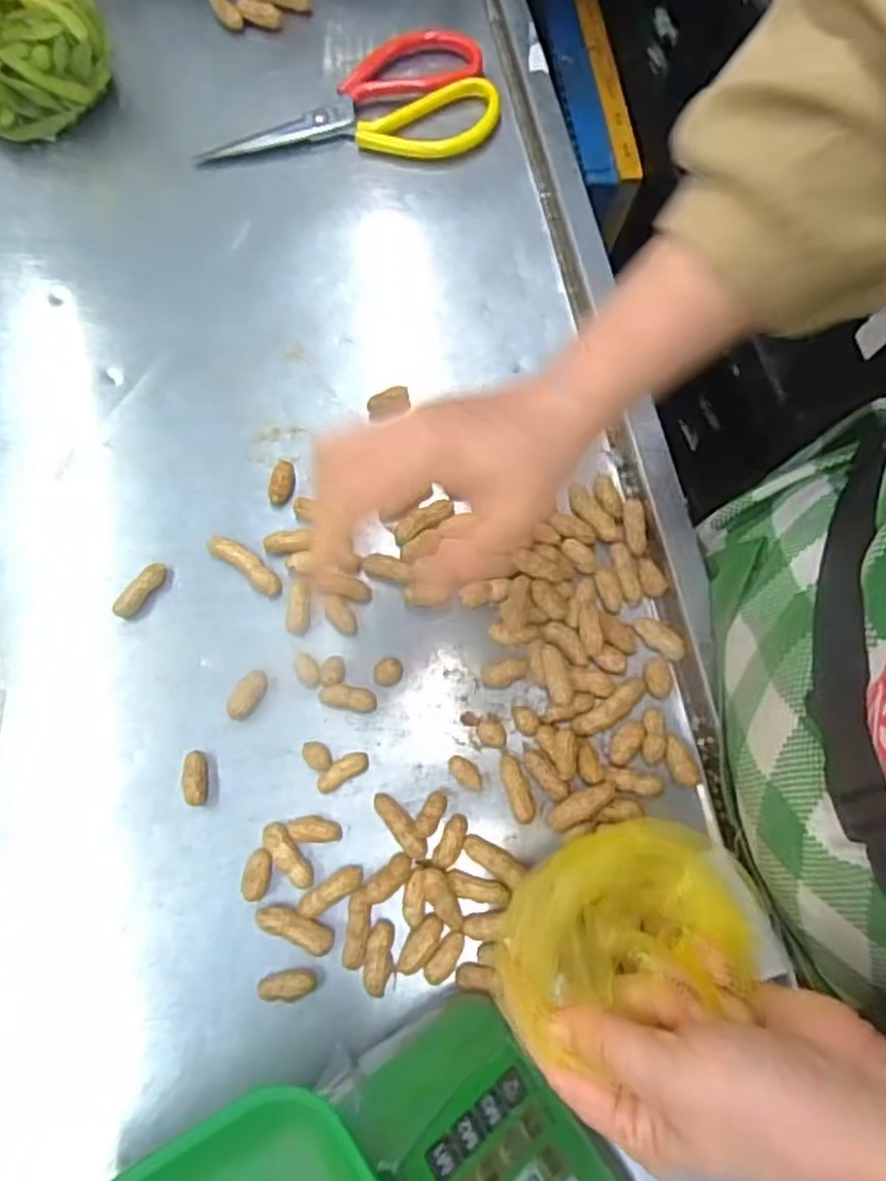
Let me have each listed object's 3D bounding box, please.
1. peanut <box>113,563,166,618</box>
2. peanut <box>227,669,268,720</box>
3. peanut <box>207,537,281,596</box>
[{"bbox_3d":[-0.183,0.000,0.447,0.014,0.011,0.039,35,76,10],"label":"peanut"},{"bbox_3d":[-0.115,0.062,0.437,0.013,0.014,0.030,34,76,10],"label":"peanut"},{"bbox_3d":[-0.122,-0.016,0.456,0.051,0.013,0.015,36,77,10],"label":"peanut"}]

